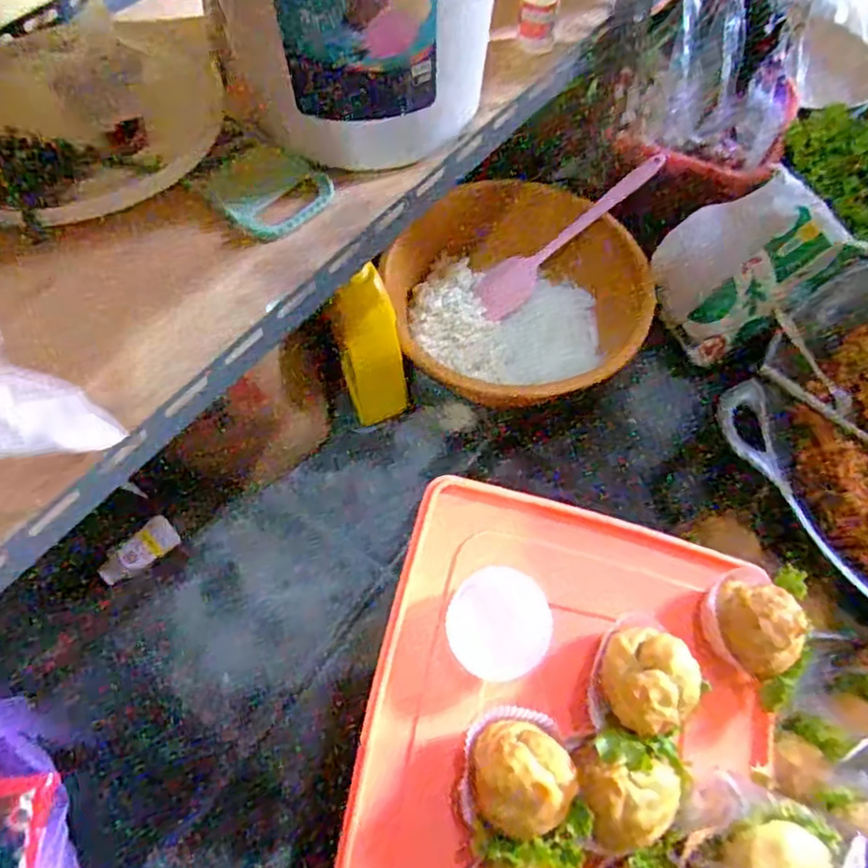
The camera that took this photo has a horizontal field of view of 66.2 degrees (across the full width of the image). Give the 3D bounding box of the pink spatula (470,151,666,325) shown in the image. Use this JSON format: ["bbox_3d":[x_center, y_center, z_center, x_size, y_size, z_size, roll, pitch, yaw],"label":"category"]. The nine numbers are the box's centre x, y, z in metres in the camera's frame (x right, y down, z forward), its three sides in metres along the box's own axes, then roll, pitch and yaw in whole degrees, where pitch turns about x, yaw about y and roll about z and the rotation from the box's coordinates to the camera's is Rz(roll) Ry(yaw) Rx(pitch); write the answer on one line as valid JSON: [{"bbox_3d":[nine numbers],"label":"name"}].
[{"bbox_3d":[0.157,-0.226,0.765,0.250,0.014,0.052,-36,83,10],"label":"pink spatula"}]

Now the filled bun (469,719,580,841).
[{"bbox_3d":[0.056,0.212,0.413,0.061,0.034,0.063,-5,62,-3],"label":"filled bun"}]

